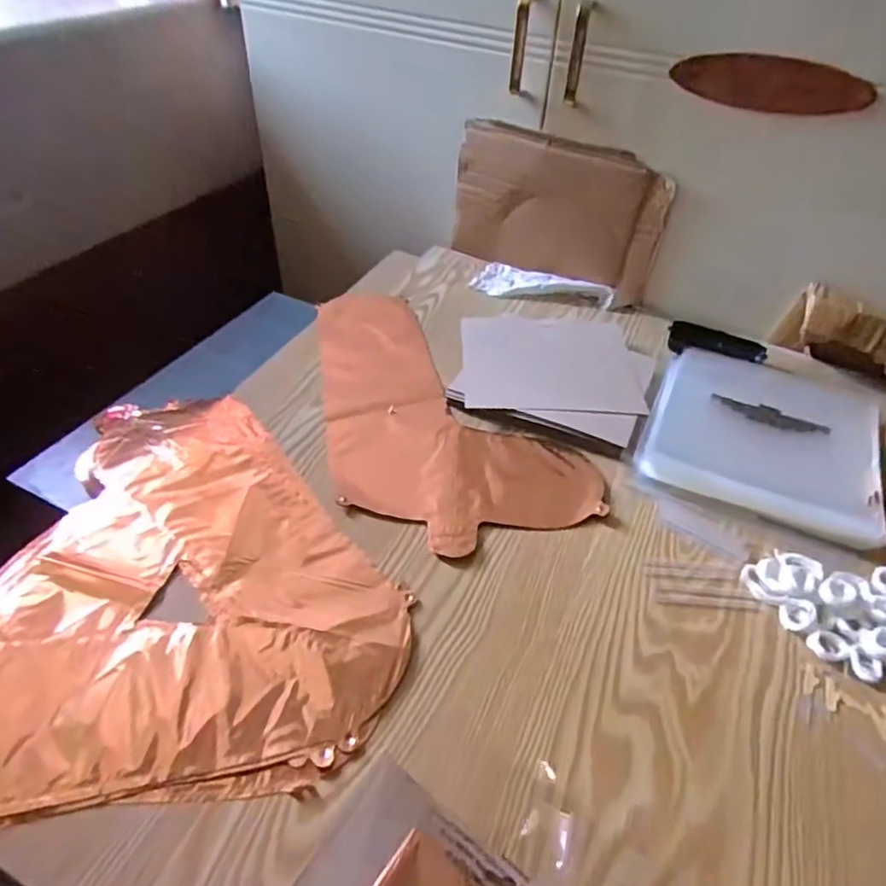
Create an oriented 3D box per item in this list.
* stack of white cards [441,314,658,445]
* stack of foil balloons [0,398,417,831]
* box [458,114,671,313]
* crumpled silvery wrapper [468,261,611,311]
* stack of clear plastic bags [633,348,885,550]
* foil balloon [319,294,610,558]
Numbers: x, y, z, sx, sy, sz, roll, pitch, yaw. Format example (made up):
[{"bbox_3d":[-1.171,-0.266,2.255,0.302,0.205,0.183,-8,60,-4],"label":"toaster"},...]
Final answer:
[{"bbox_3d":[0.121,-0.086,0.682,0.205,0.017,0.192,13,45,11],"label":"stack of white cards"},{"bbox_3d":[-0.229,0.086,0.501,0.371,0.015,0.380,-4,44,-8],"label":"stack of foil balloons"},{"bbox_3d":[0.146,-0.300,0.806,0.275,0.175,0.046,24,48,21],"label":"box"},{"bbox_3d":[0.132,-0.208,0.817,0.180,0.012,0.066,15,45,12],"label":"crumpled silvery wrapper"},{"bbox_3d":[0.327,-0.010,0.630,0.212,0.024,0.229,20,46,17],"label":"stack of clear plastic bags"},{"bbox_3d":[-0.031,-0.048,0.658,0.218,0.005,0.407,-17,47,-20],"label":"foil balloon"}]

